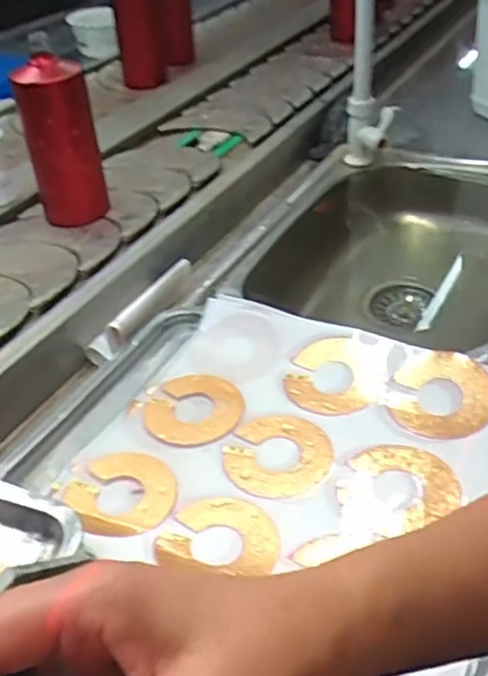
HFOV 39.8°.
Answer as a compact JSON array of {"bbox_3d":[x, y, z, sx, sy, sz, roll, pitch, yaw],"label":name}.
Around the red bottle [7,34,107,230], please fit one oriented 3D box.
[{"bbox_3d":[-0.223,-0.247,0.822,0.081,0.193,0.063,-16,38,-13],"label":"red bottle"}]

